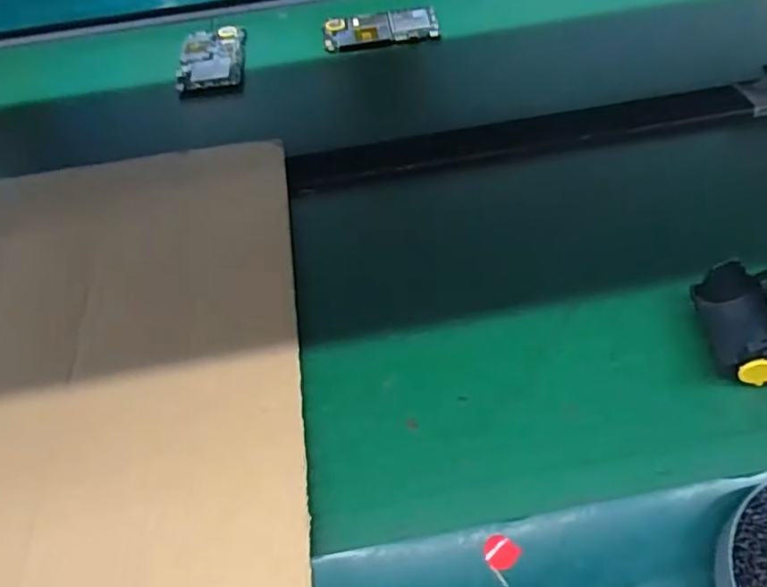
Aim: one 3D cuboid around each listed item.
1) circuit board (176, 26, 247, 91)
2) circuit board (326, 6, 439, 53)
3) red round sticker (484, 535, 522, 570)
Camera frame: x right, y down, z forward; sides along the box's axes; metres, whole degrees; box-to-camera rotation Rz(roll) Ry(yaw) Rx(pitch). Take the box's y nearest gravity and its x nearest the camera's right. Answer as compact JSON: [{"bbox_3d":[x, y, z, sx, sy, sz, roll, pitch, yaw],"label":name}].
[{"bbox_3d":[-0.180,-0.251,0.648,0.066,0.005,0.114,-7,51,-2],"label":"circuit board"},{"bbox_3d":[-0.003,-0.289,0.669,0.123,0.005,0.063,-10,51,-4],"label":"circuit board"},{"bbox_3d":[0.059,0.129,0.309,0.017,0.004,0.016,31,59,26],"label":"red round sticker"}]

